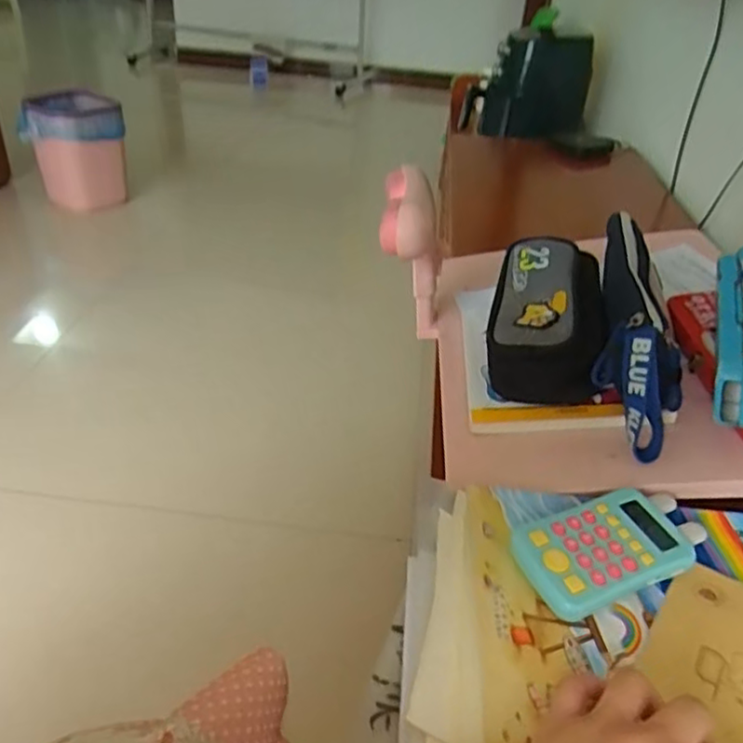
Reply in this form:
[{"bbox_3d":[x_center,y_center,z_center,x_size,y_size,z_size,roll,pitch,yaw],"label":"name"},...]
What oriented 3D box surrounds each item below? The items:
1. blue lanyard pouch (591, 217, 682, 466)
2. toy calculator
[{"bbox_3d":[0.236,-0.042,0.571,0.073,0.098,0.240,14,36,12],"label":"blue lanyard pouch"},{"bbox_3d":[0.165,0.120,0.440,0.137,0.022,0.066,-12,39,-23],"label":"toy calculator"}]

